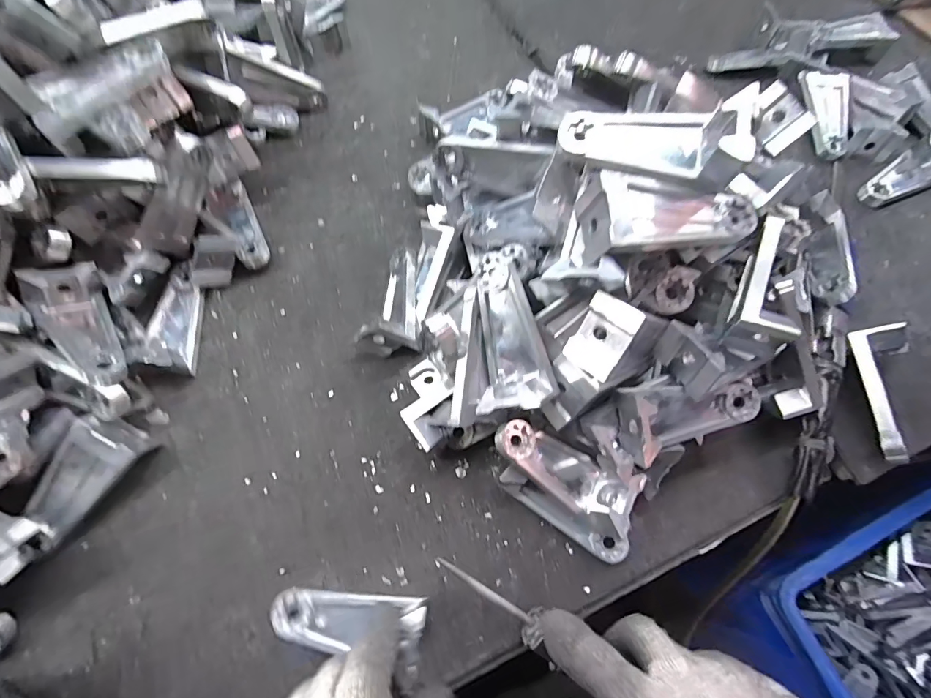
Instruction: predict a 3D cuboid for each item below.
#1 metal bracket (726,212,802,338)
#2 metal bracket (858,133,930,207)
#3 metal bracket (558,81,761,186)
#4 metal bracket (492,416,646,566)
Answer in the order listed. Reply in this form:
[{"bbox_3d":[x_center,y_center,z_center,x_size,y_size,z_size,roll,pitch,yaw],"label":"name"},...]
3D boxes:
[{"bbox_3d":[0.193,-0.048,0.270,0.032,0.014,0.087,25,70,7],"label":"metal bracket"},{"bbox_3d":[0.433,-0.172,0.413,0.105,0.029,0.039,-34,74,-14],"label":"metal bracket"},{"bbox_3d":[0.103,-0.119,0.240,0.095,0.033,0.038,12,68,17],"label":"metal bracket"},{"bbox_3d":[0.066,0.093,0.293,0.107,0.047,0.052,28,70,8],"label":"metal bracket"}]

